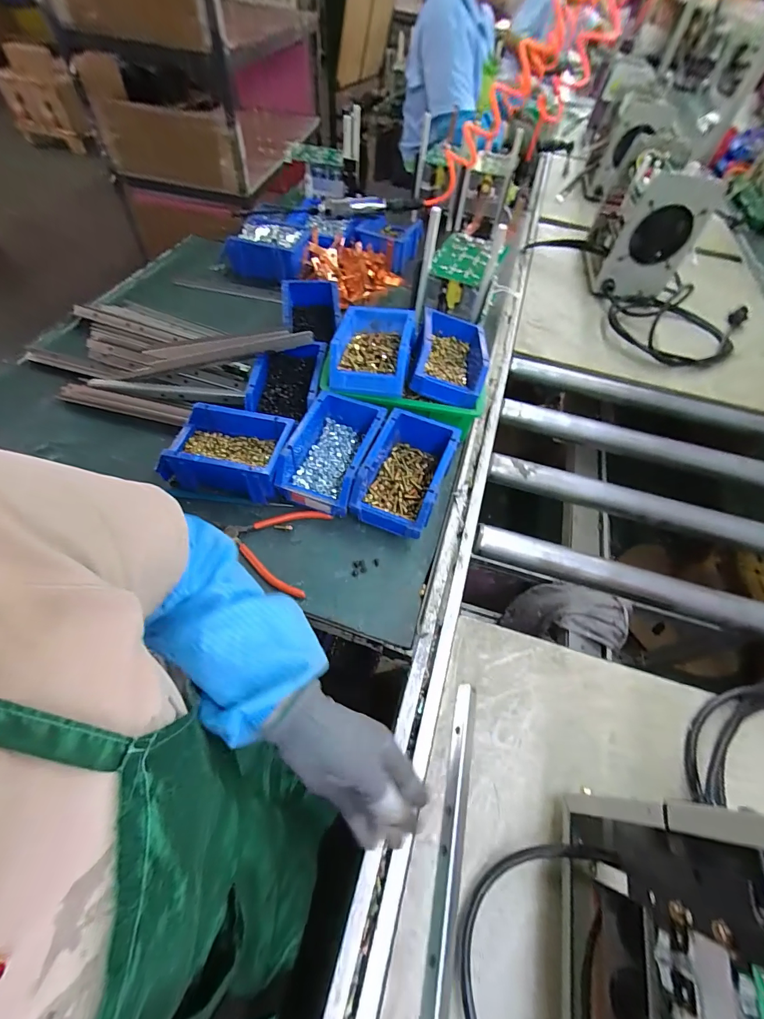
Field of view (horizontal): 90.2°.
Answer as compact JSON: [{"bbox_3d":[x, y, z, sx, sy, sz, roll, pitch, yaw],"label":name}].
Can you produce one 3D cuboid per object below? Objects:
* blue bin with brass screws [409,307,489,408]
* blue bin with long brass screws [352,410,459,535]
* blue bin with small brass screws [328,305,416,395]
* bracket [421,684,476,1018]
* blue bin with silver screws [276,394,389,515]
[{"bbox_3d":[0.106,-0.240,0.579,0.107,0.065,0.172,13,57,4],"label":"blue bin with brass screws"},{"bbox_3d":[0.033,-0.049,0.519,0.099,0.073,0.156,20,58,8],"label":"blue bin with long brass screws"},{"bbox_3d":[-0.015,-0.242,0.564,0.113,0.046,0.157,9,57,1],"label":"blue bin with small brass screws"},{"bbox_3d":[0.067,0.301,0.354,0.021,0.011,0.254,13,57,4],"label":"bracket"},{"bbox_3d":[-0.068,-0.079,0.532,0.103,0.071,0.166,18,58,7],"label":"blue bin with silver screws"}]

